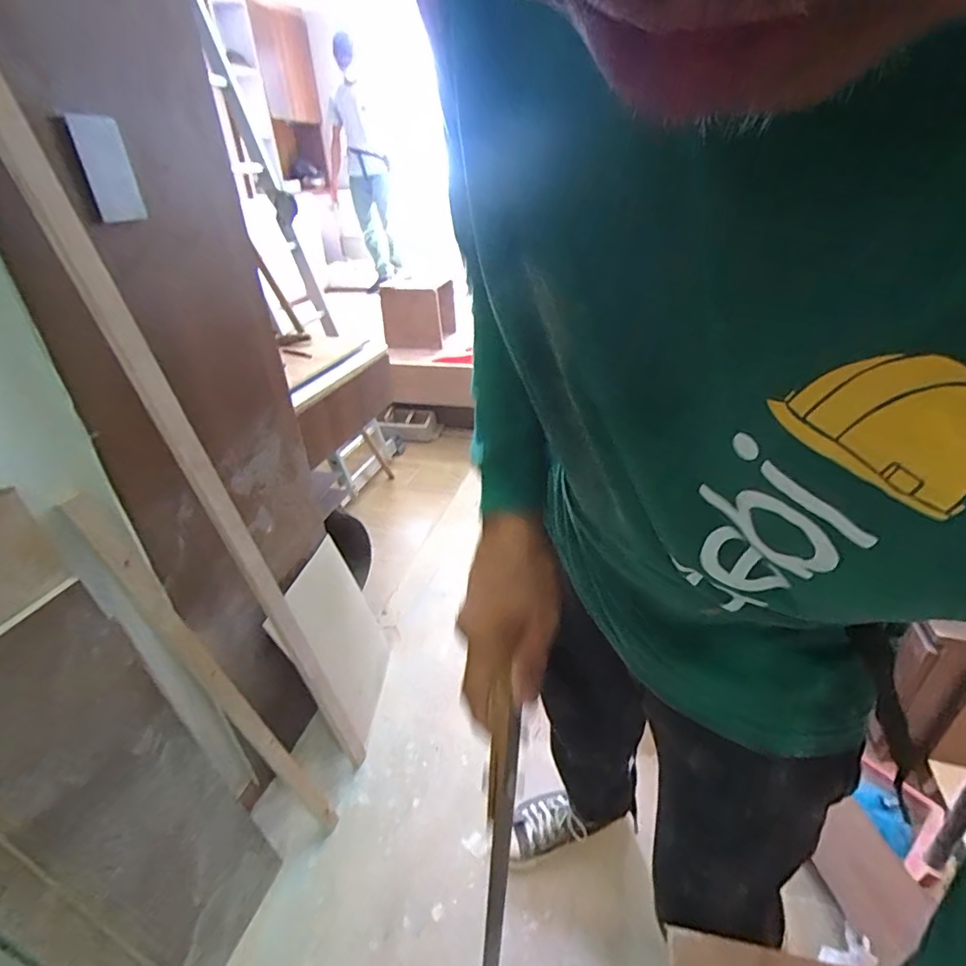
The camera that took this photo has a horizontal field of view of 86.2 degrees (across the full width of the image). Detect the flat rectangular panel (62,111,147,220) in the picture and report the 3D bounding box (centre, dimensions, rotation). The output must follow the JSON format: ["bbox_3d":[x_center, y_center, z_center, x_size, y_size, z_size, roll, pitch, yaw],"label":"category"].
[{"bbox_3d":[-0.512,-0.429,0.708,0.013,0.123,0.075,4,29,18],"label":"flat rectangular panel"}]

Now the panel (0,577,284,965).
[{"bbox_3d":[-0.519,0.502,0.787,0.020,0.734,0.229,2,33,23],"label":"panel"}]

